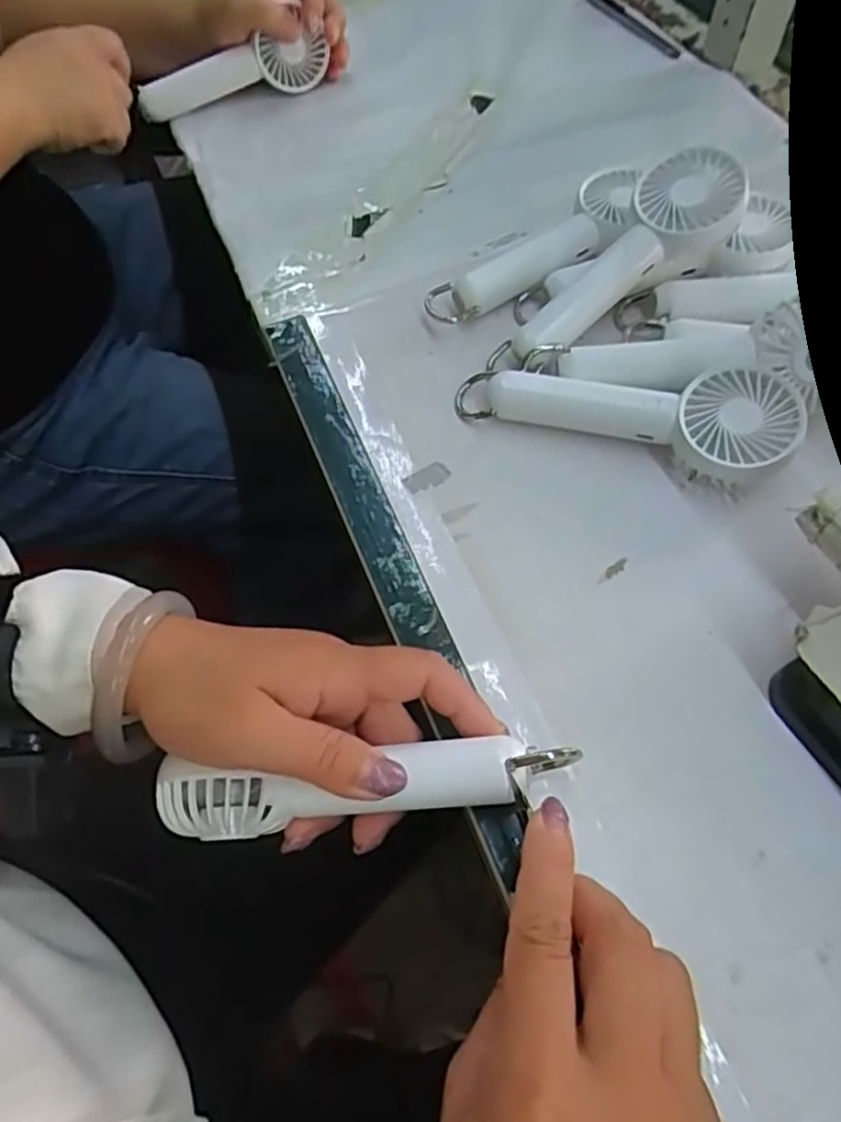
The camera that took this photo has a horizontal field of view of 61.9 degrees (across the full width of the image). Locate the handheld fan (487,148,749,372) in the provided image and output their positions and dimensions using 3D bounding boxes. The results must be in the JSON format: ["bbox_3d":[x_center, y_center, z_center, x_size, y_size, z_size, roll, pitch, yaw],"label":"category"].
[{"bbox_3d":[0.109,-0.157,0.391,0.156,0.035,0.053,-40,63,4],"label":"handheld fan"}]

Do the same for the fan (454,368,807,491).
[{"bbox_3d":[0.098,-0.071,0.349,0.160,0.034,0.050,11,60,9],"label":"fan"}]

